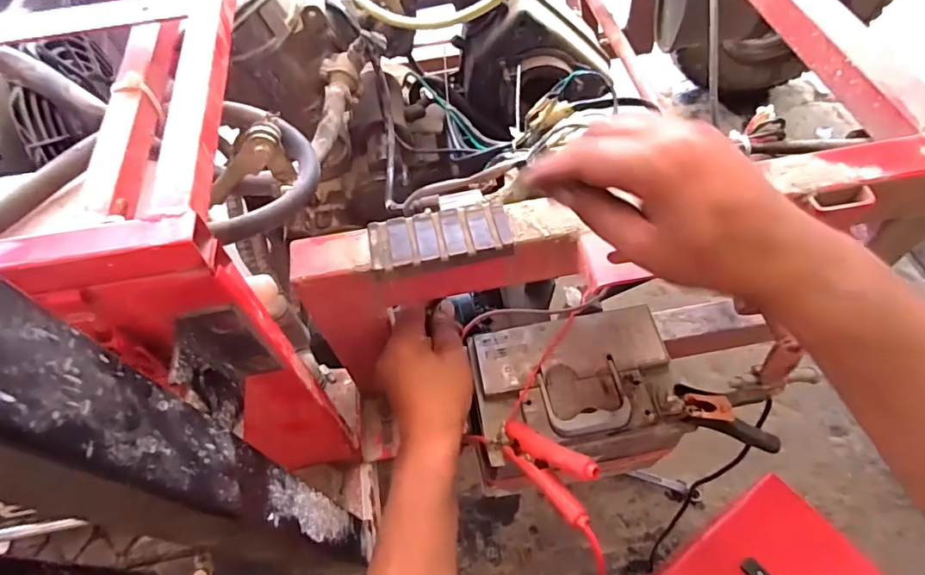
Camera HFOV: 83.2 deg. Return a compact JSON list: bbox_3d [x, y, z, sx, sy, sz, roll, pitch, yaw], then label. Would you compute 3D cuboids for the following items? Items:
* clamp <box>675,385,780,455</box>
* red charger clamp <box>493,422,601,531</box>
[{"bbox_3d":[0.228,0.111,0.449,0.083,0.028,0.047,1,58,3],"label":"clamp"},{"bbox_3d":[0.064,0.139,0.404,0.017,0.049,0.094,5,7,-38],"label":"red charger clamp"}]

